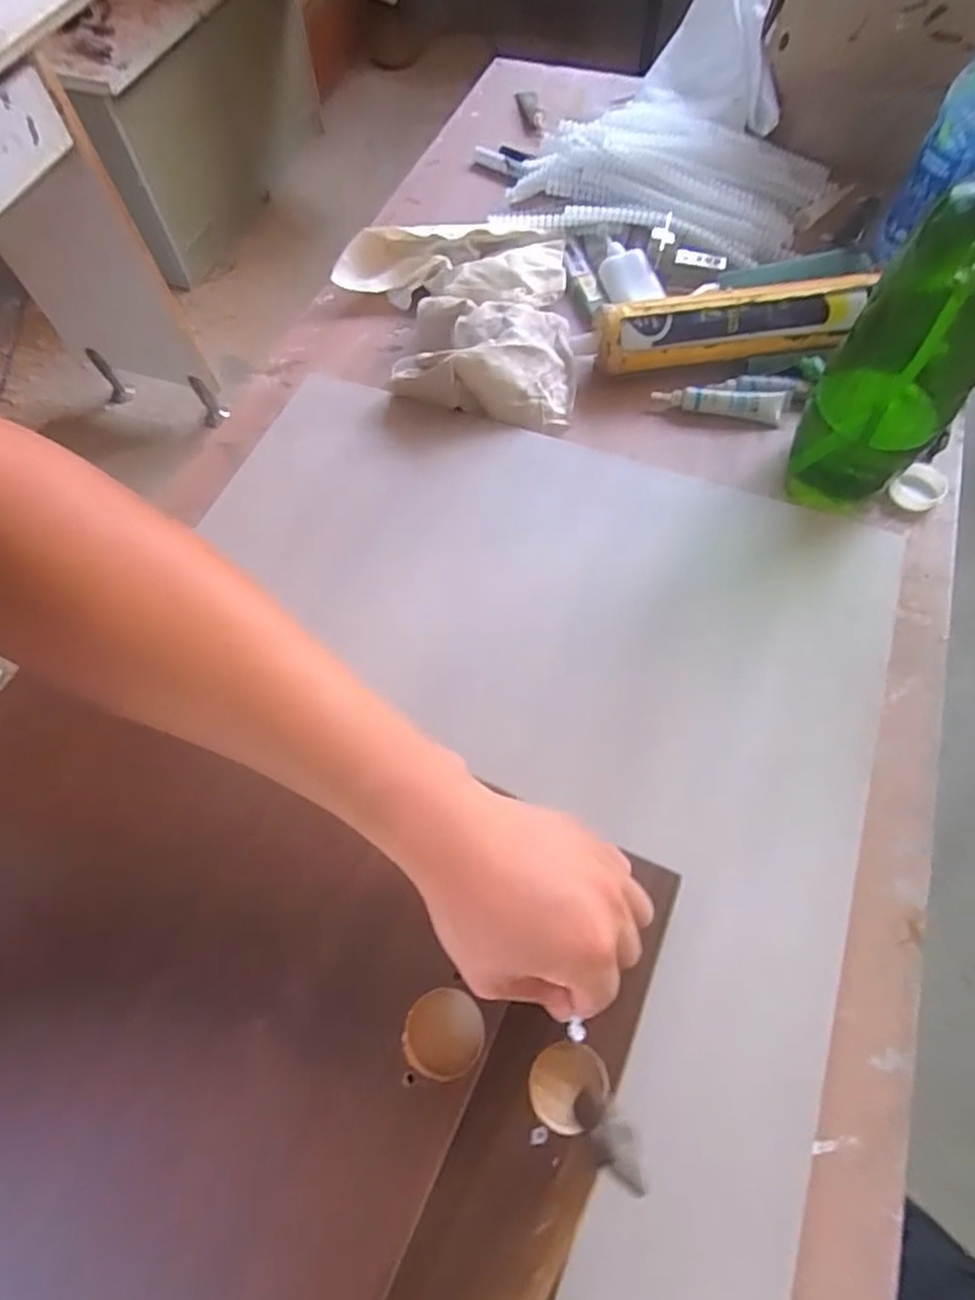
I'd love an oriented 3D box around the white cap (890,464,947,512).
[{"bbox_3d":[0.339,-0.126,0.497,0.039,0.013,0.034,-34,68,-14],"label":"white cap"}]

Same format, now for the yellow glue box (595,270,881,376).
[{"bbox_3d":[0.206,-0.278,0.543,0.224,0.036,0.055,-6,110,0],"label":"yellow glue box"}]

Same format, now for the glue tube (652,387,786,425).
[{"bbox_3d":[0.196,-0.208,0.537,0.106,0.014,0.023,5,64,3],"label":"glue tube"}]

